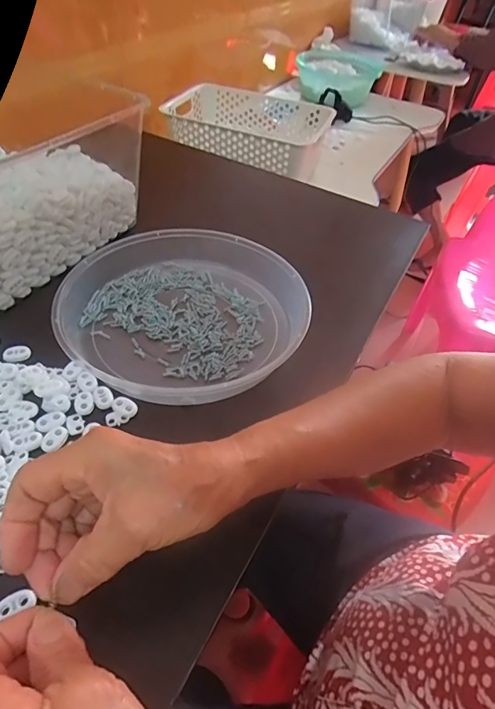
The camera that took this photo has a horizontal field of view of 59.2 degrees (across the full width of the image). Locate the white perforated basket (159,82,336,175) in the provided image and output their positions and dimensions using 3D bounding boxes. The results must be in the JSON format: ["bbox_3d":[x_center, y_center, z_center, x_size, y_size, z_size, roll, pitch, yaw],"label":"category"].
[{"bbox_3d":[-0.007,-0.462,0.889,0.317,0.067,0.237,26,50,17],"label":"white perforated basket"}]

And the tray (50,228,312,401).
[{"bbox_3d":[-0.062,-0.048,0.434,0.238,0.036,0.218,3,47,-4],"label":"tray"}]

